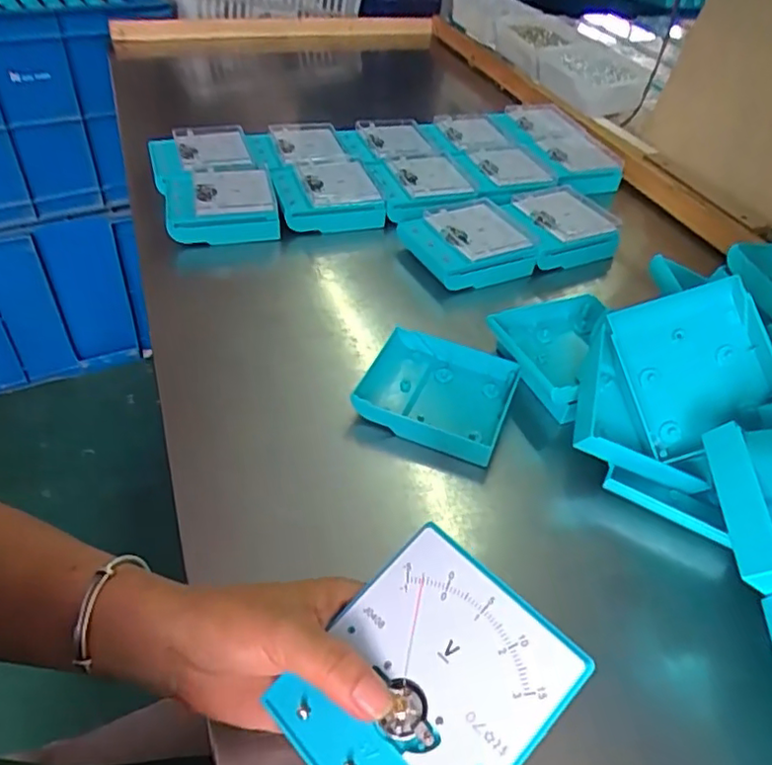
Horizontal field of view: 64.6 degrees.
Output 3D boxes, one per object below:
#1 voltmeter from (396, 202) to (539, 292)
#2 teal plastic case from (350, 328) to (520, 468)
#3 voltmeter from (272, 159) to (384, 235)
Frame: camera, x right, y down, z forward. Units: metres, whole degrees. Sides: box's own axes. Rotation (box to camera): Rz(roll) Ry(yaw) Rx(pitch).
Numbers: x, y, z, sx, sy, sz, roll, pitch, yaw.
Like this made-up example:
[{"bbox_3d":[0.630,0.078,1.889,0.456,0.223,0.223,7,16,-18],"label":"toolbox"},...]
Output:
[{"bbox_3d":[0.088,-0.146,0.665,0.117,0.058,0.108,-15,48,-21],"label":"voltmeter"},{"bbox_3d":[0.043,0.008,0.503,0.114,0.028,0.105,19,45,13],"label":"teal plastic case"},{"bbox_3d":[-0.070,-0.219,0.713,0.118,0.038,0.104,-7,45,-13],"label":"voltmeter"}]

